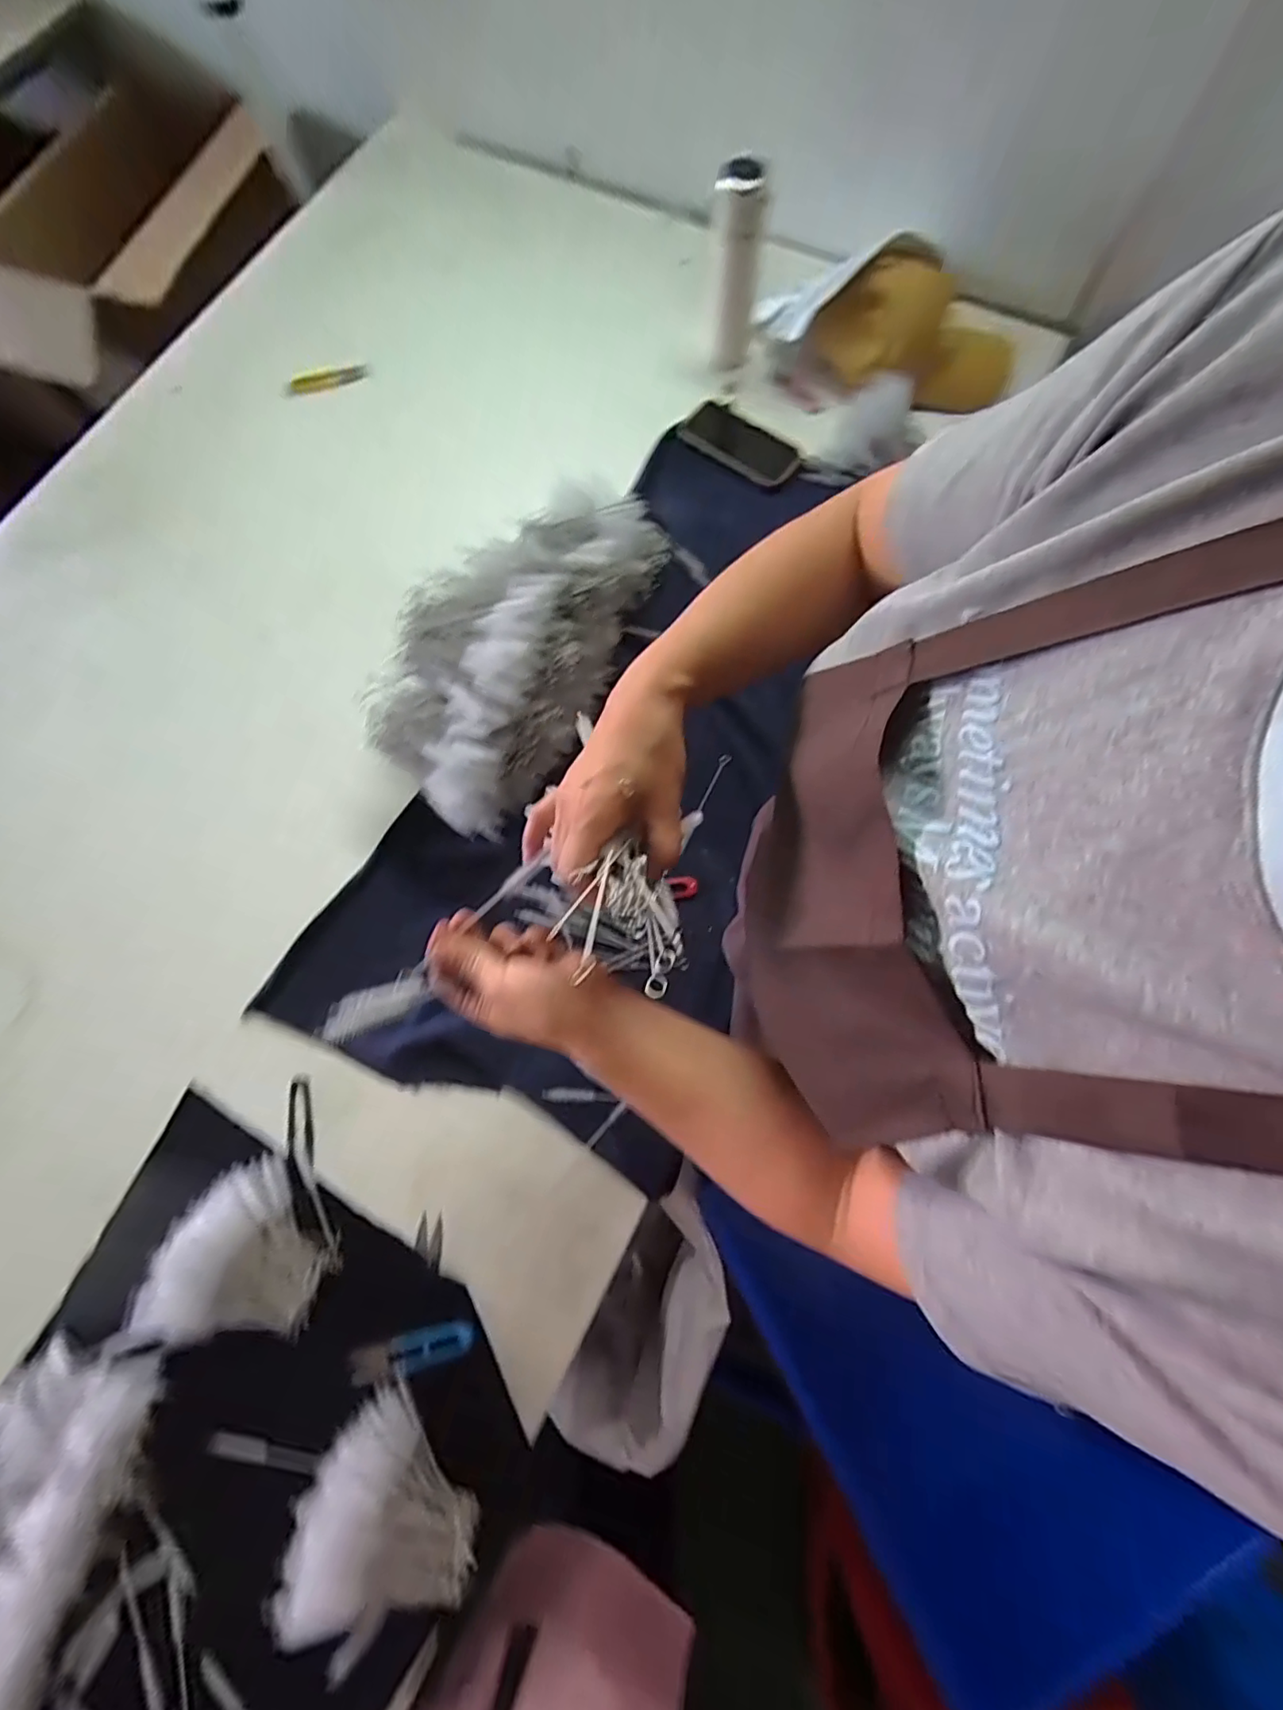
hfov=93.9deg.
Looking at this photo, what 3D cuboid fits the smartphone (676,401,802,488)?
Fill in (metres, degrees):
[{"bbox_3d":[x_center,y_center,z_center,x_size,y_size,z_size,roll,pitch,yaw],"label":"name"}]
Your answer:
[{"bbox_3d":[0.147,-0.604,0.876,0.171,0.014,0.088,29,83,2],"label":"smartphone"}]

